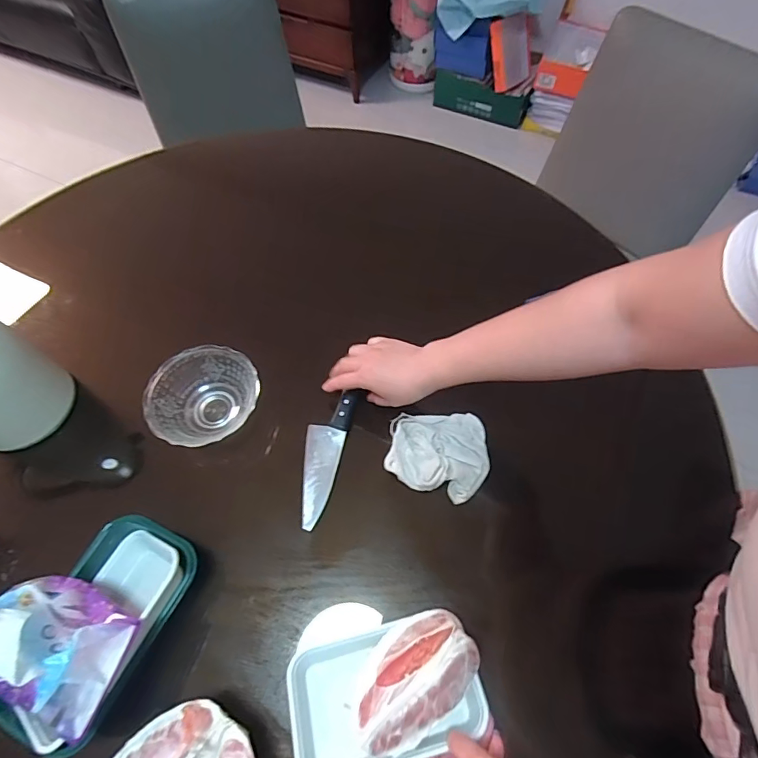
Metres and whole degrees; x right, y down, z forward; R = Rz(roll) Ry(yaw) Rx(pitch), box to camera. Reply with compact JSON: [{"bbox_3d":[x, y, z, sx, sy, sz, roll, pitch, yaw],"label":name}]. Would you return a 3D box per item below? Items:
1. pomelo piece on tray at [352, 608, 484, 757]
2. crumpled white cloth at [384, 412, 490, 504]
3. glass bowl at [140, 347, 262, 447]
[{"bbox_3d":[0.030,0.270,0.414,0.122,0.041,0.078,-35,65,-15],"label":"pomelo piece on tray"},{"bbox_3d":[0.074,0.083,0.550,0.118,0.020,0.108,17,64,12],"label":"crumpled white cloth"},{"bbox_3d":[-0.216,0.029,0.576,0.133,0.055,0.125,-1,61,2],"label":"glass bowl"}]

